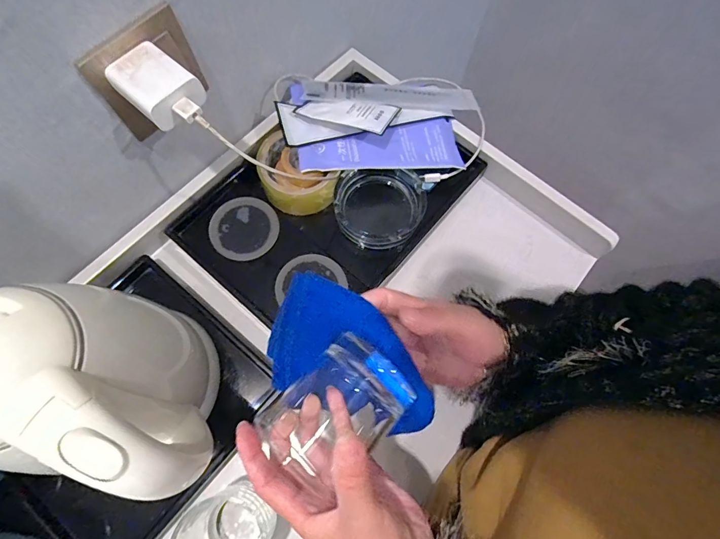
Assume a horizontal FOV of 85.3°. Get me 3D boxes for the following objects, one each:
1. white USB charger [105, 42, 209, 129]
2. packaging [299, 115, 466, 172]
[{"bbox_3d":[-0.156,-0.140,0.296,0.067,0.022,0.046,40,74,12],"label":"white USB charger"},{"bbox_3d":[0.026,-0.144,0.450,0.188,0.009,0.072,-5,68,-12],"label":"packaging"}]

